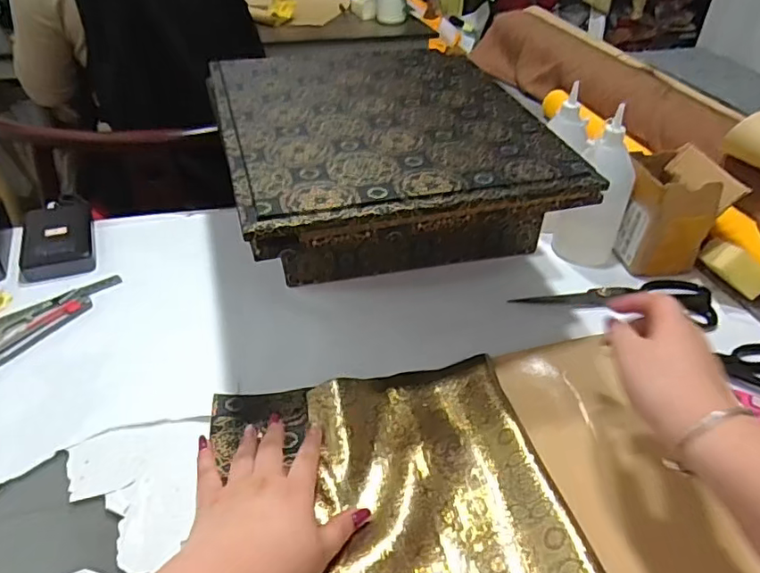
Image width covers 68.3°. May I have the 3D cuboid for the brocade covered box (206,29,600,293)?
[{"bbox_3d":[0.012,-0.121,0.670,0.370,0.199,0.386,-9,40,-14],"label":"brocade covered box"}]

